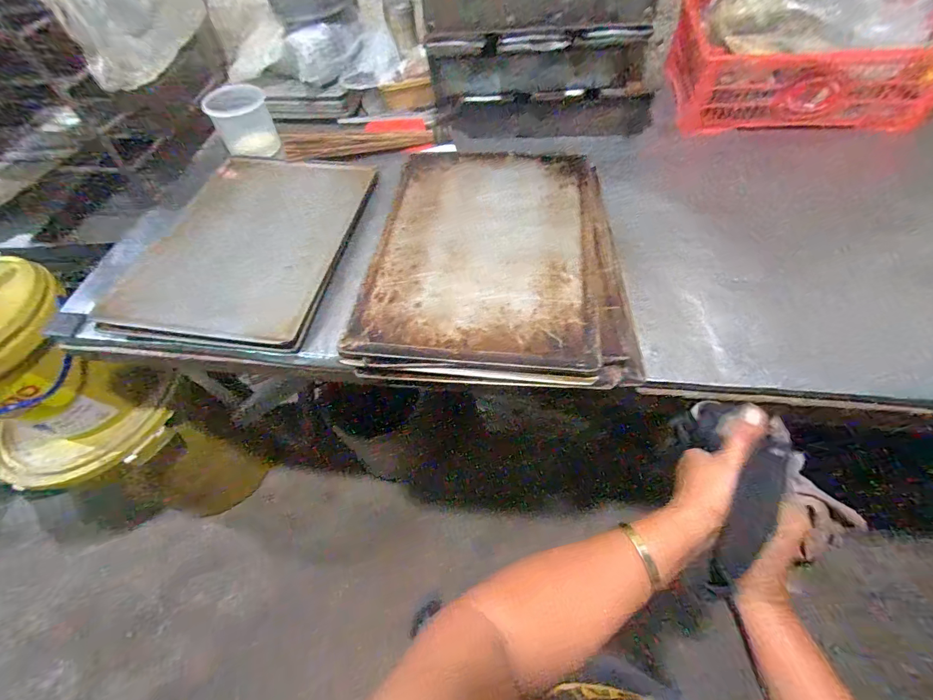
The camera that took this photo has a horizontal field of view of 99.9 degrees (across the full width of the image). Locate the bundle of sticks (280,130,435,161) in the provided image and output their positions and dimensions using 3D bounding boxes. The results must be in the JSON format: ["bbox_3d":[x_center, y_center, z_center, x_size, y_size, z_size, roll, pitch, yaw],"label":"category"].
[{"bbox_3d":[-0.243,-0.476,0.883,0.329,0.029,0.098,-7,58,0],"label":"bundle of sticks"}]

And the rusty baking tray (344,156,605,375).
[{"bbox_3d":[0.026,-0.171,0.603,0.328,0.018,0.437,4,58,7],"label":"rusty baking tray"}]

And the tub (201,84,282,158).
[{"bbox_3d":[-0.477,-0.489,0.842,0.117,0.108,0.116,-20,58,-8],"label":"tub"}]

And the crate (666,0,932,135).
[{"bbox_3d":[0.686,-0.608,0.824,0.511,0.170,0.312,5,58,8],"label":"crate"}]

